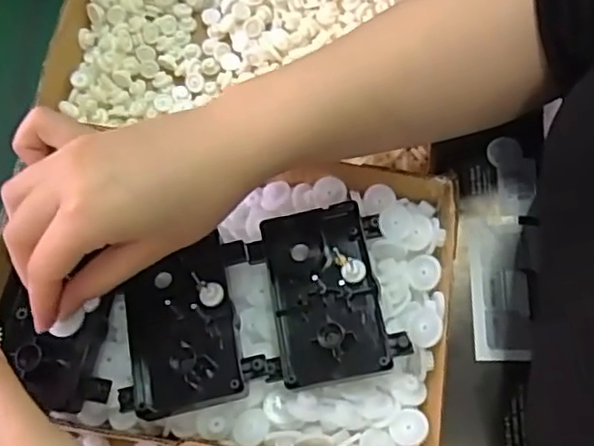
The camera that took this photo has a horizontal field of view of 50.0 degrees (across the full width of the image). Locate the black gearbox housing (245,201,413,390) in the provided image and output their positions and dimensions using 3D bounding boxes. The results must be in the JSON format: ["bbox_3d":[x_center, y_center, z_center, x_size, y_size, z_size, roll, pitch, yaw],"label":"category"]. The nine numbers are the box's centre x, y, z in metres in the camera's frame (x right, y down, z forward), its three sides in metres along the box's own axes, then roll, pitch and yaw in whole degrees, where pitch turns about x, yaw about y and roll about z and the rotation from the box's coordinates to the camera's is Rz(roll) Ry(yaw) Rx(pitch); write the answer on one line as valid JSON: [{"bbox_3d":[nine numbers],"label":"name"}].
[{"bbox_3d":[0.016,0.039,0.365,0.077,0.015,0.099,-11,74,-2],"label":"black gearbox housing"}]

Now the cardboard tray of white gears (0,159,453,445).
[{"bbox_3d":[-0.043,0.039,0.373,0.253,0.048,0.165,8,74,4],"label":"cardboard tray of white gears"}]

